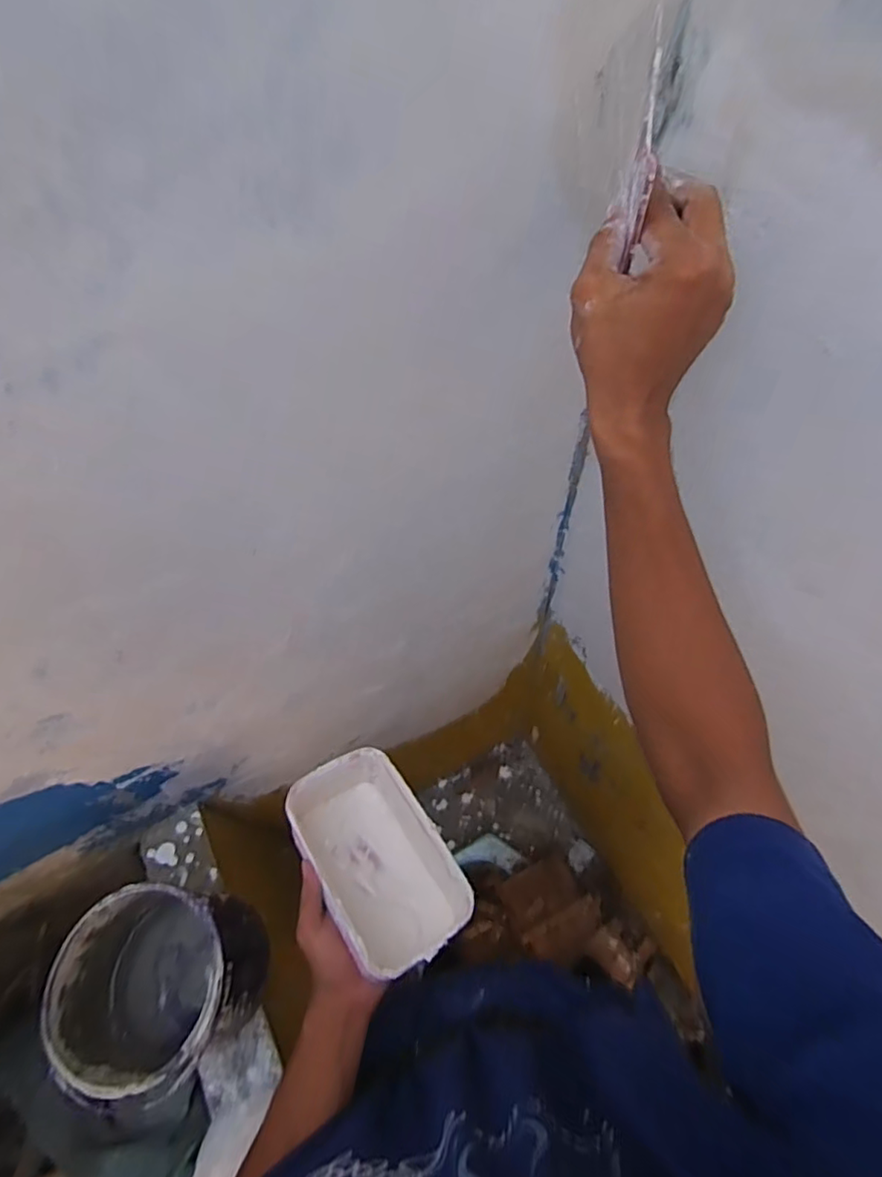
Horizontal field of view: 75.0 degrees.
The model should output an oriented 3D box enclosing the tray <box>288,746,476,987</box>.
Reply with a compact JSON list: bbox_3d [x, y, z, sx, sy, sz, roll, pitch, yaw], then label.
[{"bbox_3d":[-0.060,0.258,0.551,0.114,0.079,0.194,-28,54,-27],"label":"tray"}]

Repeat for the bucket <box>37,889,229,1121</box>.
[{"bbox_3d":[-0.311,0.454,0.669,0.177,0.185,0.180,-1,60,3],"label":"bucket"}]

